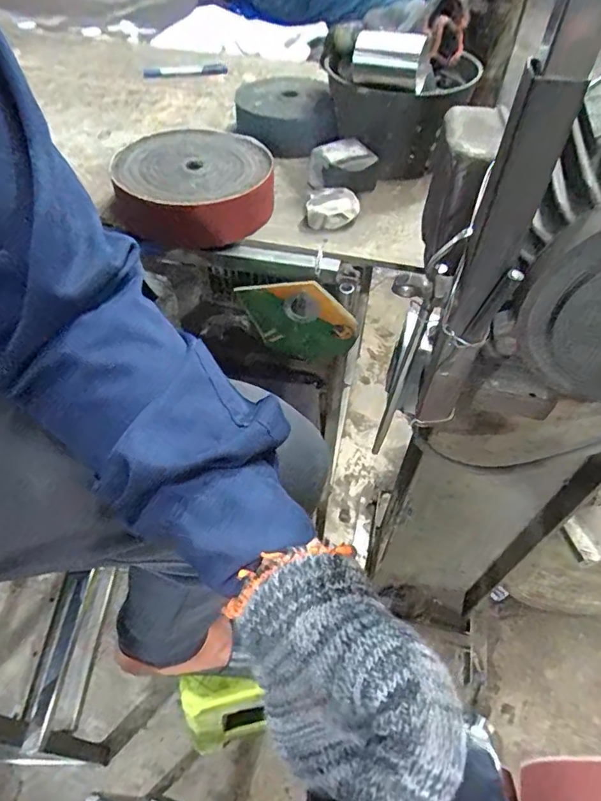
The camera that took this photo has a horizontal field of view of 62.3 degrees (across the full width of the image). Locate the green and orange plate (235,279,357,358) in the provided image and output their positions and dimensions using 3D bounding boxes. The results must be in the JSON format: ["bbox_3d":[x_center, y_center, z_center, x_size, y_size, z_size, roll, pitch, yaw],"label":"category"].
[{"bbox_3d":[-0.004,-0.086,0.540,0.126,0.102,0.007,11,51,7],"label":"green and orange plate"}]

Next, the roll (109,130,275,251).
[{"bbox_3d":[-0.116,-0.234,0.543,0.163,0.043,0.190,-12,52,-11],"label":"roll"}]

